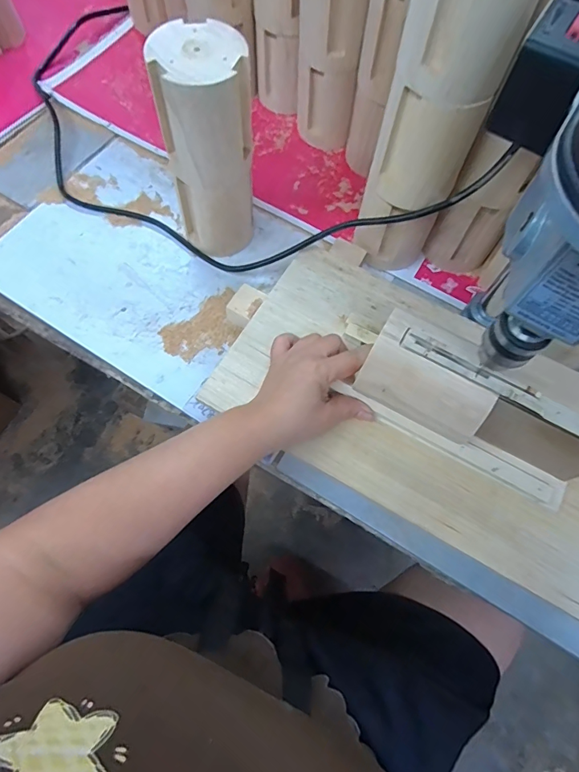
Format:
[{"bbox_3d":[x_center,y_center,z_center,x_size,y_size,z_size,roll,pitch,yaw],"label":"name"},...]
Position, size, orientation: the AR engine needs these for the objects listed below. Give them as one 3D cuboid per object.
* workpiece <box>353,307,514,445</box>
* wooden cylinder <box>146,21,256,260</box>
[{"bbox_3d":[0.111,-0.009,0.344,0.097,0.034,0.068,29,70,10],"label":"workpiece"},{"bbox_3d":[-0.073,-0.216,0.424,0.076,0.195,0.069,-4,69,-3],"label":"wooden cylinder"}]

